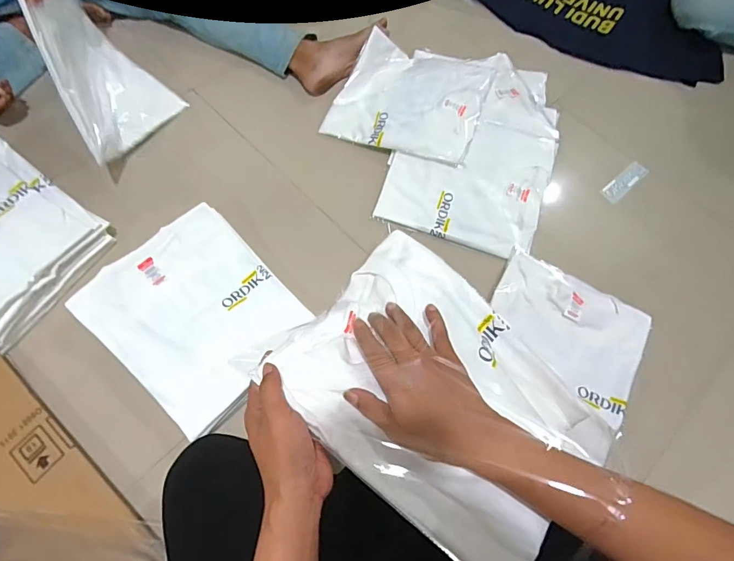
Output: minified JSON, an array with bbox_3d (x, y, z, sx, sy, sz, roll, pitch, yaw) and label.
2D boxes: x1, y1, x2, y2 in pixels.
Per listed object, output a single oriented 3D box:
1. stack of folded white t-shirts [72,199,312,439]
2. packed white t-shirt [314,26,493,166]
[{"bbox_3d":[-0.299,0.055,0.778,0.319,0.056,0.295,41,73,12],"label":"stack of folded white t-shirts"},{"bbox_3d":[0.094,-0.404,0.968,0.319,0.063,0.278,19,70,4],"label":"packed white t-shirt"}]

